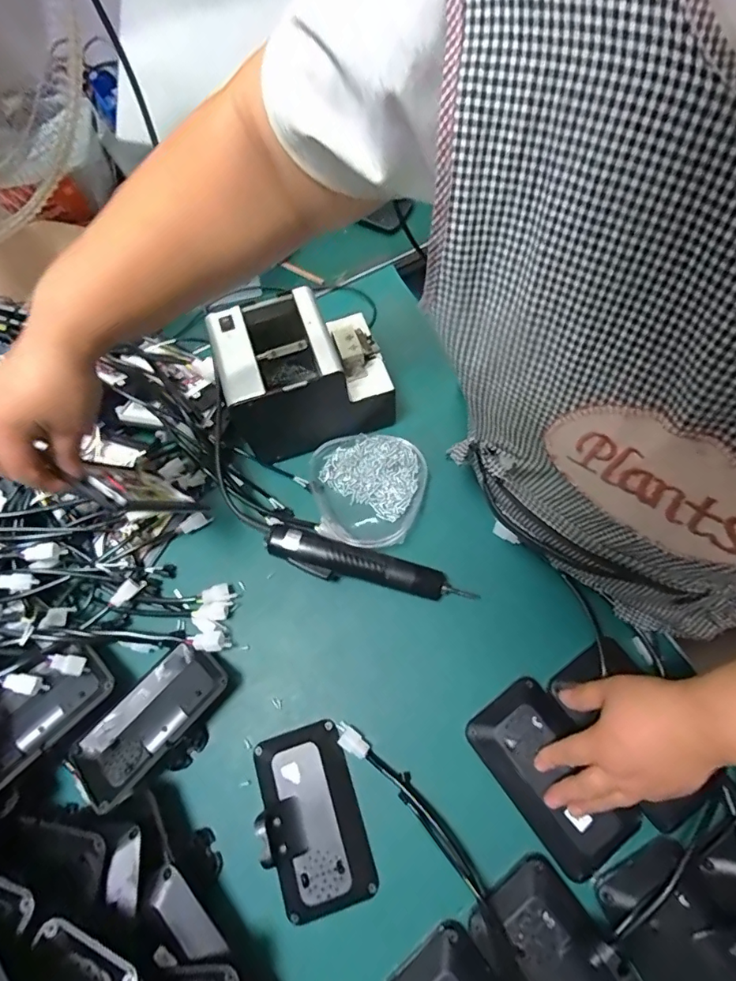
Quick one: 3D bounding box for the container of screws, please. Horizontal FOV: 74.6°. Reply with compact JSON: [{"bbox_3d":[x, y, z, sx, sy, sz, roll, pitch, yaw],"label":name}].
[{"bbox_3d":[-0.004,0.000,0.584,0.137,0.039,0.146,-1,69,2],"label":"container of screws"}]

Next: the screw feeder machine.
[{"bbox_3d":[-0.072,-0.141,0.568,0.174,0.135,0.127,-18,70,-4],"label":"screw feeder machine"}]

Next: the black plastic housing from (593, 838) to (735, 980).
[{"bbox_3d":[0.275,0.393,0.394,0.090,0.026,0.158,-28,71,-8],"label":"black plastic housing"}]

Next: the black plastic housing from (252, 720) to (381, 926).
[{"bbox_3d":[-0.052,0.311,0.458,0.091,0.044,0.152,-19,70,-4],"label":"black plastic housing"}]

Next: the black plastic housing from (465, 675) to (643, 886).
[{"bbox_3d":[0.178,0.276,0.467,0.090,0.031,0.161,-35,72,-10],"label":"black plastic housing"}]

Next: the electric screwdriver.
[{"bbox_3d":[-0.001,0.090,0.541,0.225,0.055,0.047,17,71,9],"label":"electric screwdriver"}]

